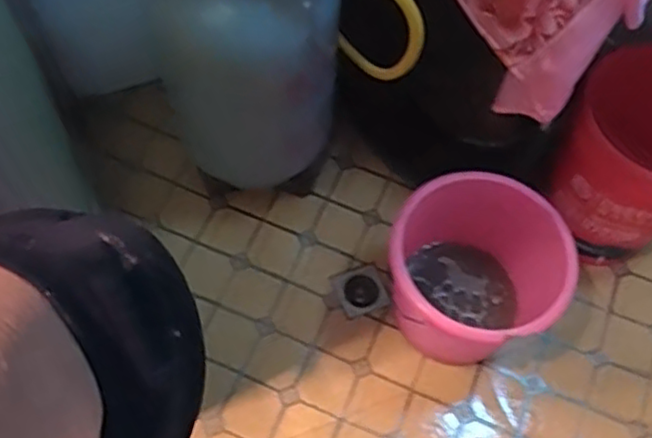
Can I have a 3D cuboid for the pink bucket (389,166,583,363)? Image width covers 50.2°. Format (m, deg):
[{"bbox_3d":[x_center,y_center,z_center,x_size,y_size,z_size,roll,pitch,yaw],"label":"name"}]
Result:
[{"bbox_3d":[0.254,0.120,1.302,0.287,0.342,0.293,1,61,-2],"label":"pink bucket"}]

